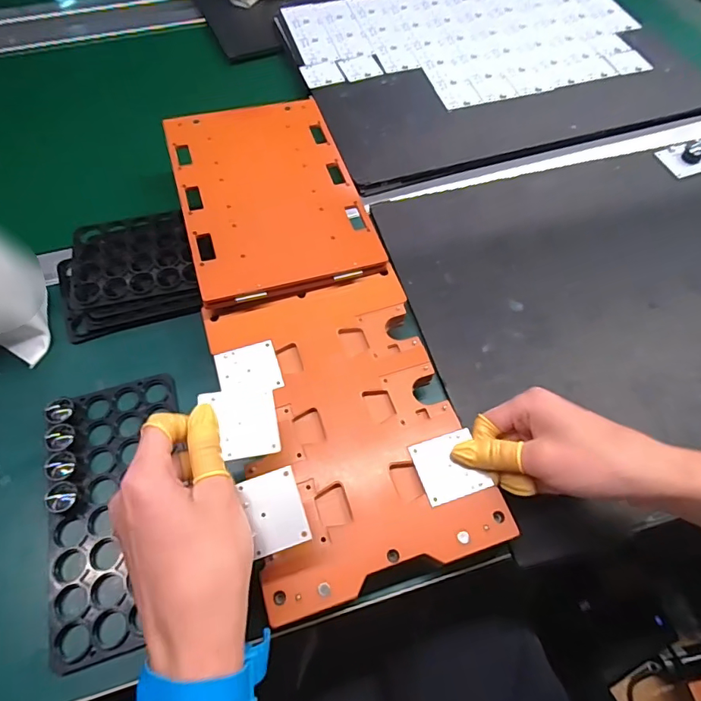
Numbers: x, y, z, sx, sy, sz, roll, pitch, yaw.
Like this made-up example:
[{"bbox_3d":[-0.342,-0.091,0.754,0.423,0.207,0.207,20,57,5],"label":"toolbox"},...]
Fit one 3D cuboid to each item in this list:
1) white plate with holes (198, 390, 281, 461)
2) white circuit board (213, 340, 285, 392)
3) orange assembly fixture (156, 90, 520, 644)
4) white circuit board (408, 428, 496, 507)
[{"bbox_3d":[-0.070,0.047,0.307,0.044,0.004,0.044,-7,71,-18],"label":"white plate with holes"},{"bbox_3d":[-0.080,0.014,0.373,0.048,0.004,0.043,-15,62,-8],"label":"white circuit board"},{"bbox_3d":[-0.041,-0.043,0.409,0.161,0.054,0.455,-16,63,-9],"label":"orange assembly fixture"},{"bbox_3d":[0.070,0.082,0.335,0.046,0.004,0.044,-16,63,-9],"label":"white circuit board"}]

